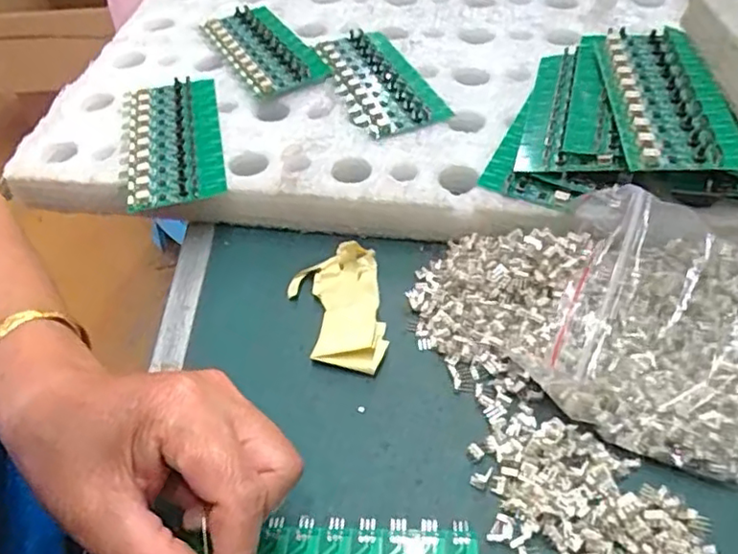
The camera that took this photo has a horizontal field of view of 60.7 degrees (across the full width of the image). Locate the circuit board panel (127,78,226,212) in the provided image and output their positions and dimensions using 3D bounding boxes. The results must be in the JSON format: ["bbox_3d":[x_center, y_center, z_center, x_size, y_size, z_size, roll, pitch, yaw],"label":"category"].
[{"bbox_3d":[-0.136,-0.098,0.439,0.061,0.007,0.133,-11,48,-6],"label":"circuit board panel"}]

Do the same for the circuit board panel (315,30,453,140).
[{"bbox_3d":[0.007,-0.148,0.476,0.063,0.009,0.135,-16,48,-10],"label":"circuit board panel"}]

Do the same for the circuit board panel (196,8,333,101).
[{"bbox_3d":[-0.087,-0.187,0.515,0.061,0.011,0.143,-25,51,-18],"label":"circuit board panel"}]

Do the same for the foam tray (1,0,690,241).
[{"bbox_3d":[0.025,-0.170,0.518,0.509,0.044,0.379,4,48,8],"label":"foam tray"}]

